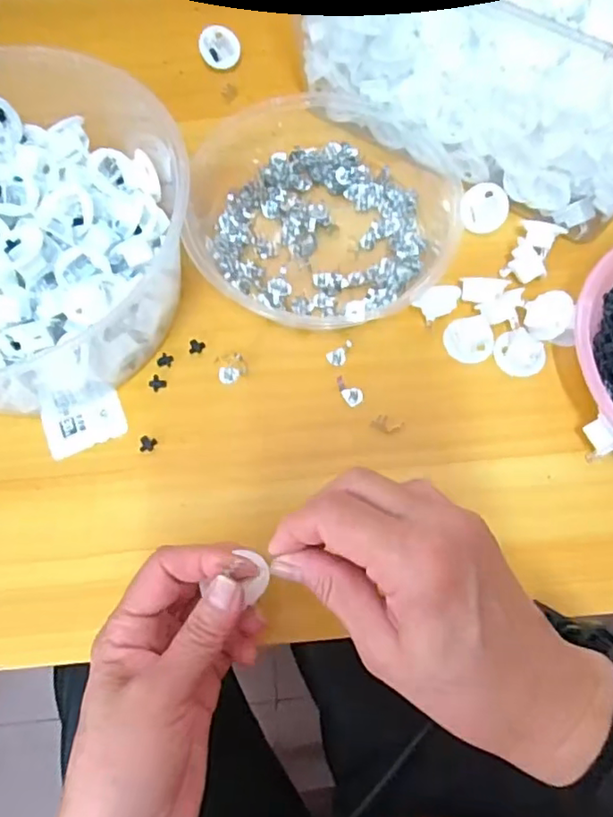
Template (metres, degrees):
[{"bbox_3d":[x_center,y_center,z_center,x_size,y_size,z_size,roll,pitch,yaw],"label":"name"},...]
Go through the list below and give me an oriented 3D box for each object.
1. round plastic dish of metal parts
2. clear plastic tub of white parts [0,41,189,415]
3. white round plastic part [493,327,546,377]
[{"bbox_3d":[0.009,-0.151,0.420,0.191,0.039,0.182,0,69,1],"label":"round plastic dish of metal parts"},{"bbox_3d":[-0.191,-0.106,0.373,0.205,0.105,0.220,0,69,1],"label":"clear plastic tub of white parts"},{"bbox_3d":[0.141,-0.037,0.388,0.033,0.007,0.028,40,75,14],"label":"white round plastic part"}]

